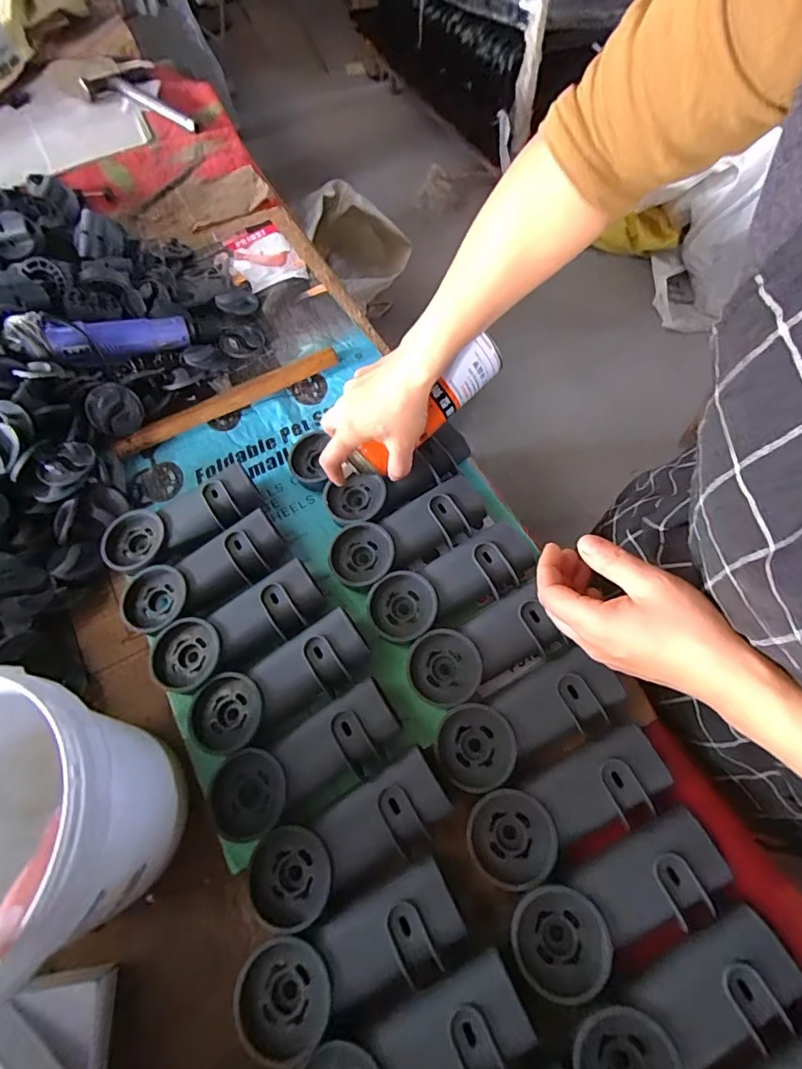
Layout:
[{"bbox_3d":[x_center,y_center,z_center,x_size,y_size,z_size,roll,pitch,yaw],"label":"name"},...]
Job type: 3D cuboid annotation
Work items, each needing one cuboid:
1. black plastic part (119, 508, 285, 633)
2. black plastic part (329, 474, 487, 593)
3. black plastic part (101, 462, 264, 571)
[{"bbox_3d":[-0.194,0.042,0.477,0.162,0.044,0.069,-28,65,-11],"label":"black plastic part"},{"bbox_3d":[0.006,-0.001,0.489,0.162,0.048,0.066,-29,65,-12],"label":"black plastic part"},{"bbox_3d":[-0.230,-0.013,0.506,0.163,0.038,0.068,-28,65,-12],"label":"black plastic part"}]

